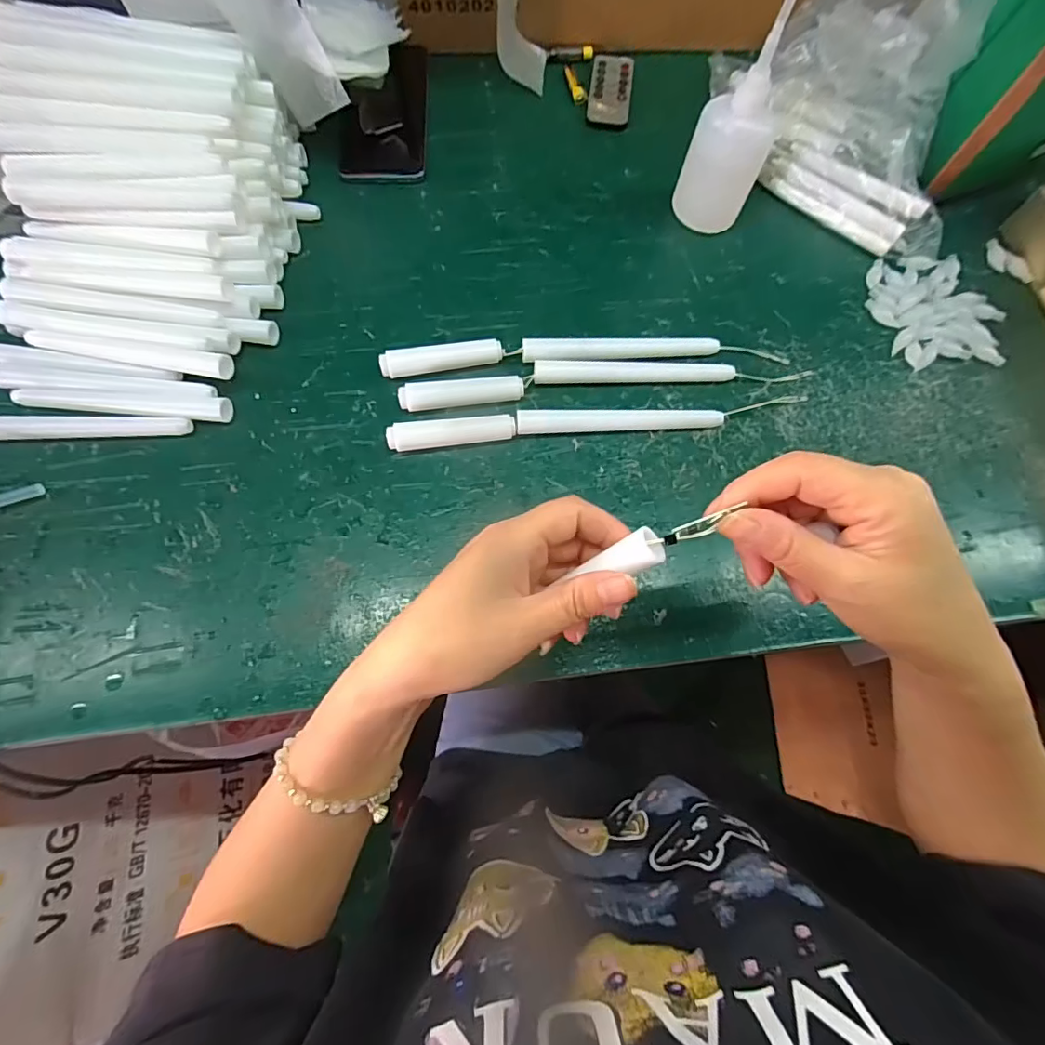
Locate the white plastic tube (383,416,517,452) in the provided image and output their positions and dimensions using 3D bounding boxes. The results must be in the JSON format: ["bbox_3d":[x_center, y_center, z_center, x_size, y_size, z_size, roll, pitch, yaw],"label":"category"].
[{"bbox_3d":[-0.050,-0.064,0.370,0.088,0.019,0.017,-8,72,-4],"label":"white plastic tube"}]

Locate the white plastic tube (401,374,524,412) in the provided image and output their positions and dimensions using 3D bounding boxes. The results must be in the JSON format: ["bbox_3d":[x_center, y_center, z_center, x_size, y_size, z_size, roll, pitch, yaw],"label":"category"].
[{"bbox_3d":[-0.044,-0.095,0.378,0.088,0.015,0.017,-8,72,-4],"label":"white plastic tube"}]

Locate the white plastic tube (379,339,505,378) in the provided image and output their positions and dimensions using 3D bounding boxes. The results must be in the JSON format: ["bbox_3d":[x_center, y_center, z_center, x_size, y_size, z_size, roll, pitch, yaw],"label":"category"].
[{"bbox_3d":[-0.060,-0.121,0.388,0.089,0.018,0.019,-10,72,-5],"label":"white plastic tube"}]

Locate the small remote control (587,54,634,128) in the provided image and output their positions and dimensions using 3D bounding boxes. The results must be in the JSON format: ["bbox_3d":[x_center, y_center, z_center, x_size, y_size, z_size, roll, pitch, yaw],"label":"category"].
[{"bbox_3d":[0.083,-0.410,0.490,0.038,0.009,0.087,8,72,1],"label":"small remote control"}]

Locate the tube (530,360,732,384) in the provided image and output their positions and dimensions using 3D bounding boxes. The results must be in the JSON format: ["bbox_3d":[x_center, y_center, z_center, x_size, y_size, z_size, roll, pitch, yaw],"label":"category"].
[{"bbox_3d":[0.084,-0.114,0.393,0.149,0.012,0.013,-1,72,-2],"label":"tube"}]

